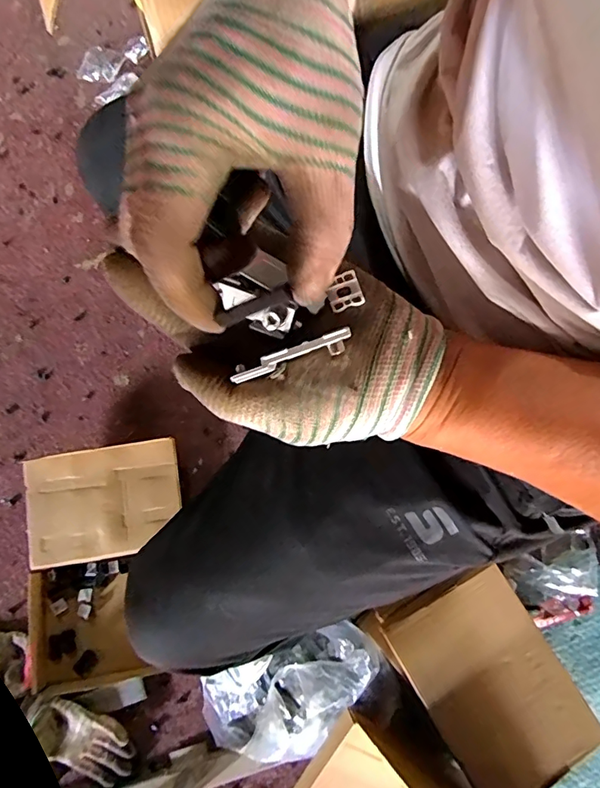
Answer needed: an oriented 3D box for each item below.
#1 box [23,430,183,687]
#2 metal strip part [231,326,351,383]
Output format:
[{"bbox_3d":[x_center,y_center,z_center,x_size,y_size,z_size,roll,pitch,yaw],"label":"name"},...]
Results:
[{"bbox_3d":[-0.324,0.275,0.781,0.242,0.058,0.370,-5,76,-2],"label":"box"},{"bbox_3d":[-0.005,-0.020,0.232,0.057,0.009,0.008,-21,77,0],"label":"metal strip part"}]

